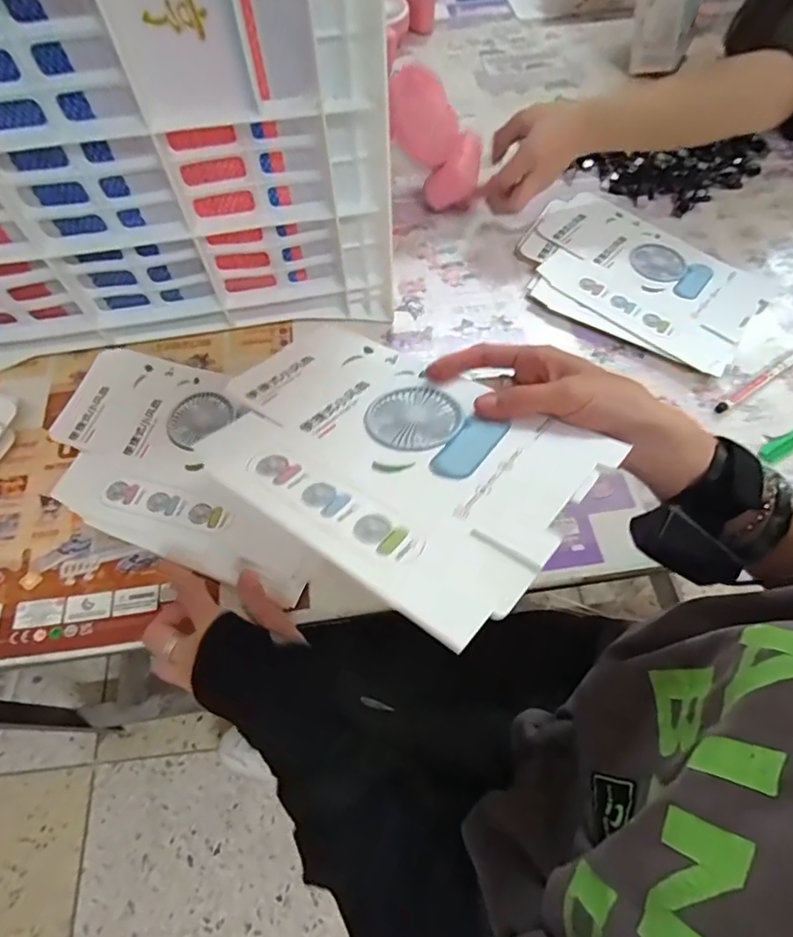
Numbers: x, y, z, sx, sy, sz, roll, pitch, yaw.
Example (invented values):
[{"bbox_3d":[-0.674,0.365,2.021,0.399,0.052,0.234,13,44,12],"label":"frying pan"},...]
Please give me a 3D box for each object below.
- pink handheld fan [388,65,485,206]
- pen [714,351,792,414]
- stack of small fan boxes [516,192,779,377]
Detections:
[{"bbox_3d":[0.040,-0.396,0.626,0.095,0.143,0.045,-50,27,0],"label":"pink handheld fan"},{"bbox_3d":[0.377,-0.091,0.539,0.145,0.011,0.014,-30,65,-17],"label":"pen"},{"bbox_3d":[0.270,-0.218,0.603,0.263,0.020,0.187,35,65,18],"label":"stack of small fan boxes"}]

